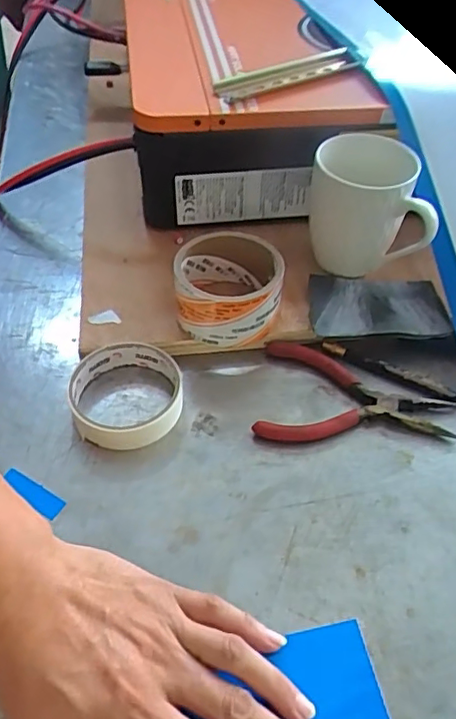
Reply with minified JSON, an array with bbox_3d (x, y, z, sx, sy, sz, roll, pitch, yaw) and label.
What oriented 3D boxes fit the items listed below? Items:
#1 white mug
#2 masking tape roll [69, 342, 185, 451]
[{"bbox_3d":[0.117,-0.125,0.486,0.097,0.103,0.073,9,49,6],"label":"white mug"},{"bbox_3d":[-0.076,0.027,0.433,0.083,0.027,0.082,1,49,-1],"label":"masking tape roll"}]

